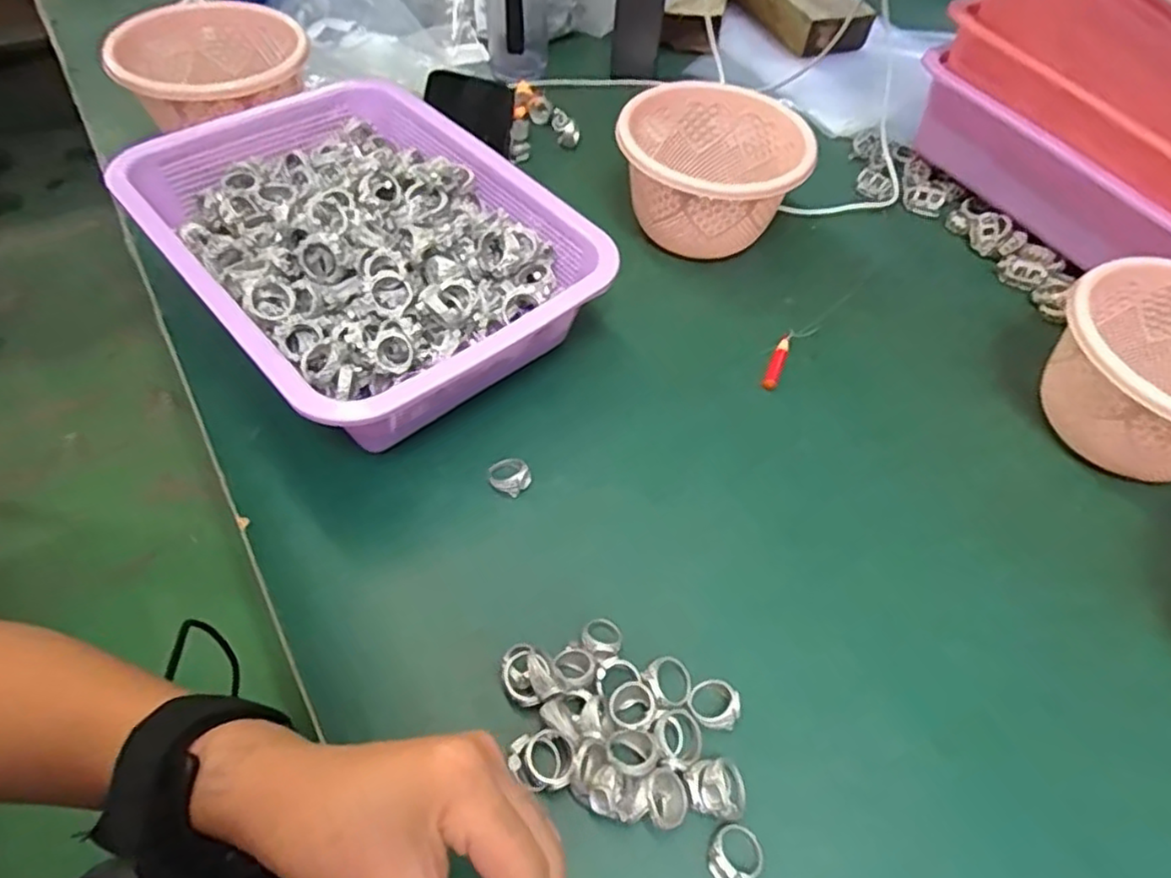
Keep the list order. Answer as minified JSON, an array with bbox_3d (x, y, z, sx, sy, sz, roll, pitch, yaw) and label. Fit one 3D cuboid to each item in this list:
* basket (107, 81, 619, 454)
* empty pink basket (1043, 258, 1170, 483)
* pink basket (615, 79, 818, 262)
[{"bbox_3d":[-0.146,-0.129,0.469,0.231,0.094,0.304,-35,67,-24],"label":"basket"},{"bbox_3d":[0.374,-0.039,0.434,0.141,0.082,0.135,1,55,-2],"label":"empty pink basket"},{"bbox_3d":[0.096,-0.212,0.542,0.143,0.082,0.138,2,53,-2],"label":"pink basket"}]

